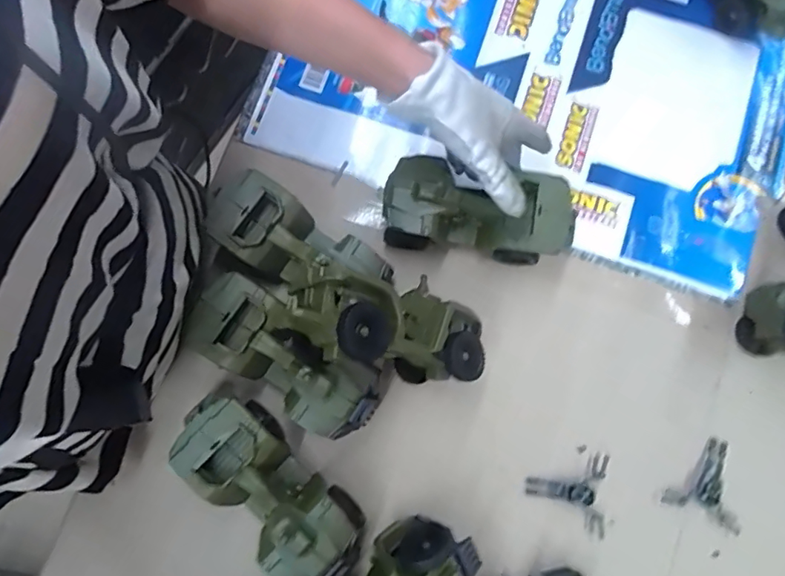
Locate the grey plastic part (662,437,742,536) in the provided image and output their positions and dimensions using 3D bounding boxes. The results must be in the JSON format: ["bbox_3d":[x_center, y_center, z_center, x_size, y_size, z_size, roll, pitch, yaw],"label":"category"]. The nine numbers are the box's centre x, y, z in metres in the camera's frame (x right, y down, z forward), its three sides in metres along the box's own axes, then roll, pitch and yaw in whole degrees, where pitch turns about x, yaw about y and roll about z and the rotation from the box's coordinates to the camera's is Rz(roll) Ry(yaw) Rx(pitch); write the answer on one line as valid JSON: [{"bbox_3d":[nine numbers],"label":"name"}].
[{"bbox_3d":[0.311,0.187,0.500,0.072,0.011,0.076,24,81,4],"label":"grey plastic part"}]

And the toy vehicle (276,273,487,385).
[{"bbox_3d":[-0.006,0.029,0.442,0.174,0.078,0.089,19,78,-36],"label":"toy vehicle"}]

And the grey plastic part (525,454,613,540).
[{"bbox_3d":[0.170,0.195,0.500,0.076,0.016,0.072,10,80,2],"label":"grey plastic part"}]

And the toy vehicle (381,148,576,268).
[{"bbox_3d":[0.082,-0.077,0.508,0.175,0.071,0.083,9,80,1],"label":"toy vehicle"}]

